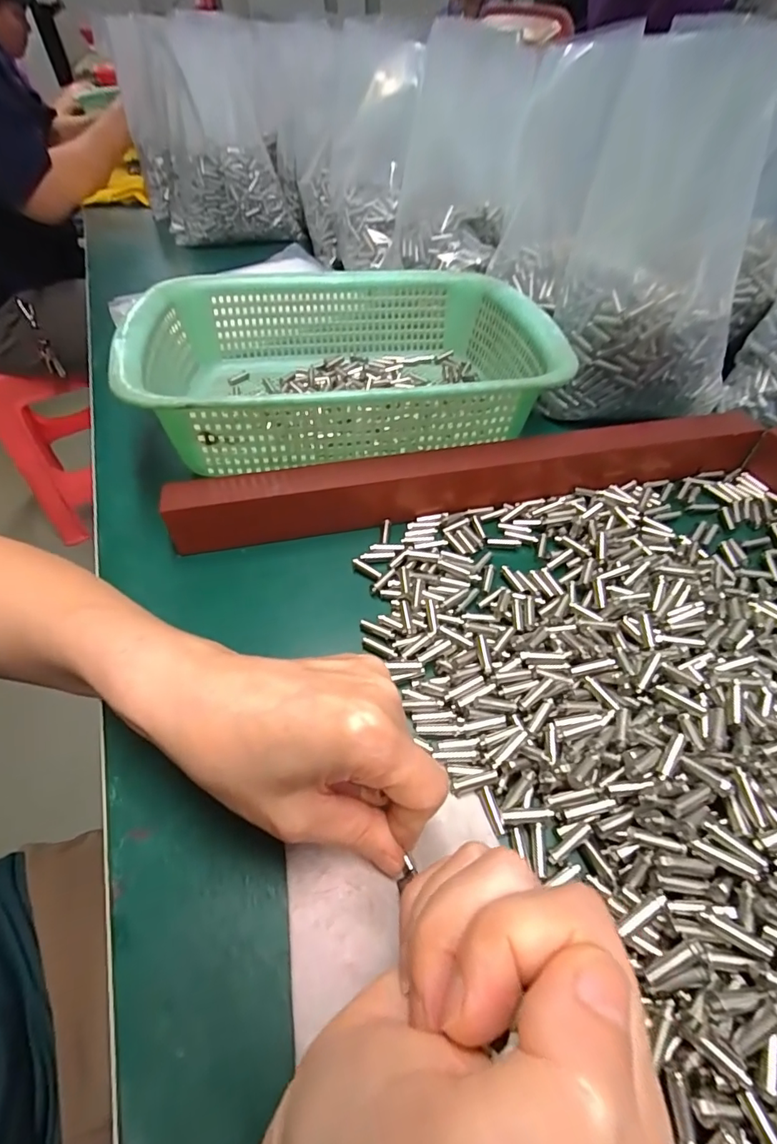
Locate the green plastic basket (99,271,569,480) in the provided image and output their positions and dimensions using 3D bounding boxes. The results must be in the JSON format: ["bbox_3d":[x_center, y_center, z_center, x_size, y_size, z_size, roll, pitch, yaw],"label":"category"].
[{"bbox_3d":[-0.030,-0.164,0.376,0.282,0.084,0.220,-10,51,-7],"label":"green plastic basket"}]

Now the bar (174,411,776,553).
[{"bbox_3d":[0.058,-0.063,0.323,0.387,0.040,0.030,-10,50,-6],"label":"bar"}]

